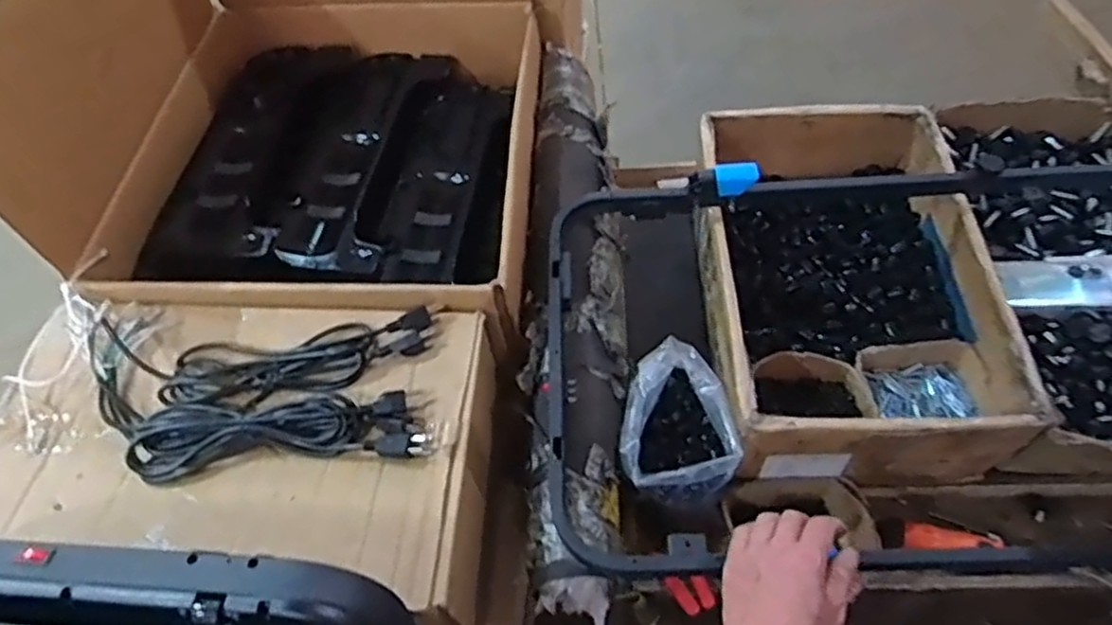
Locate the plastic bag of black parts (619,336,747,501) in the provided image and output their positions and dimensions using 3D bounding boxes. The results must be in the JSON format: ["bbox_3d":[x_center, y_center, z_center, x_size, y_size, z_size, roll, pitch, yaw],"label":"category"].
[{"bbox_3d":[0.140,0.138,0.878,0.135,0.102,0.175,-9,57,-1],"label":"plastic bag of black parts"}]

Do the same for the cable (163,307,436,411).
[{"bbox_3d":[-0.292,0.054,0.810,0.305,0.029,0.080,-7,57,0],"label":"cable"}]

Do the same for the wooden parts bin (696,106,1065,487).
[{"bbox_3d":[0.393,-0.053,0.996,0.359,0.161,0.539,-3,57,3],"label":"wooden parts bin"}]

